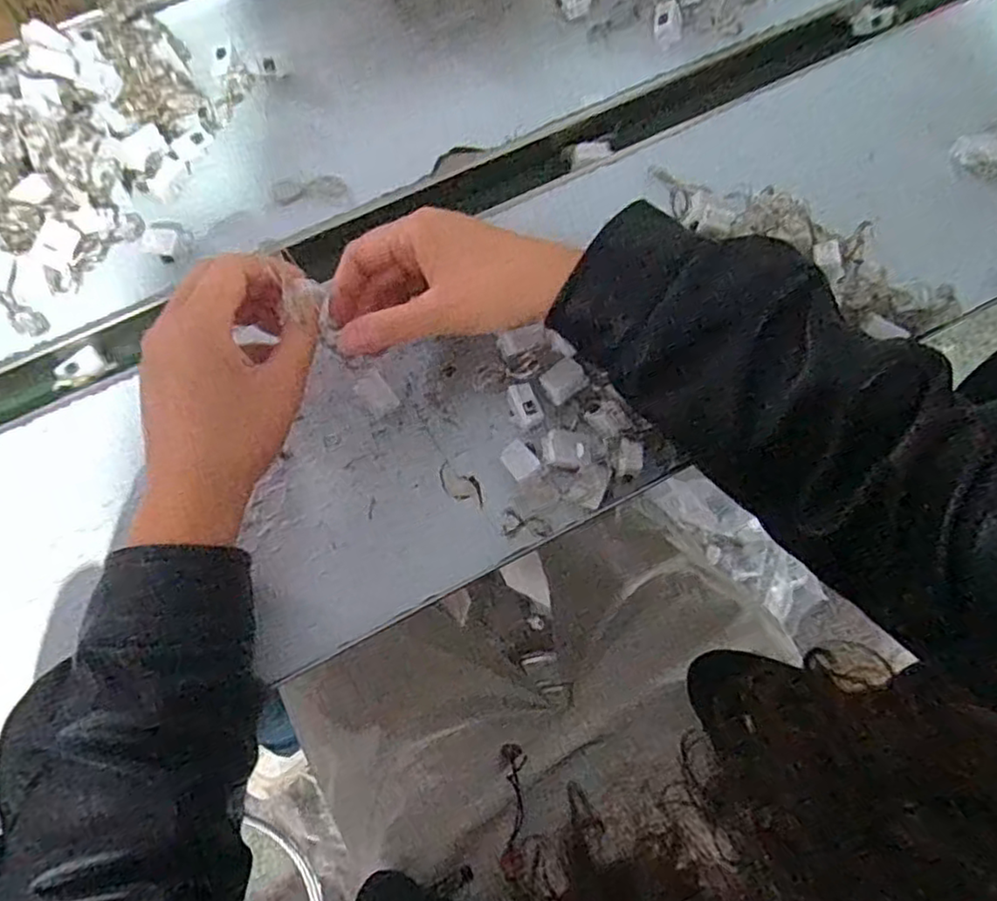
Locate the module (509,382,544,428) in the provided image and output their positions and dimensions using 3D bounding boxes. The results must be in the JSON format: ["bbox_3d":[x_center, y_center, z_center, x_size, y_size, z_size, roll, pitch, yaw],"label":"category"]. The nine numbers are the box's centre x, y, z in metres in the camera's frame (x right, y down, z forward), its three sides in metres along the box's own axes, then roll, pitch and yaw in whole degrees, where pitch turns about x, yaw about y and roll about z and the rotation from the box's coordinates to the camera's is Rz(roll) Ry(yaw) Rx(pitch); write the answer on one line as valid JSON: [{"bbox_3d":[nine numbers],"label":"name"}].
[{"bbox_3d":[0.017,-0.028,0.402,0.015,0.009,0.028,-15,76,-5],"label":"module"}]

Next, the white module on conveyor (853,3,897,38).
[{"bbox_3d":[0.295,-0.336,0.516,0.035,0.015,0.012,-12,76,-4],"label":"white module on conveyor"}]

